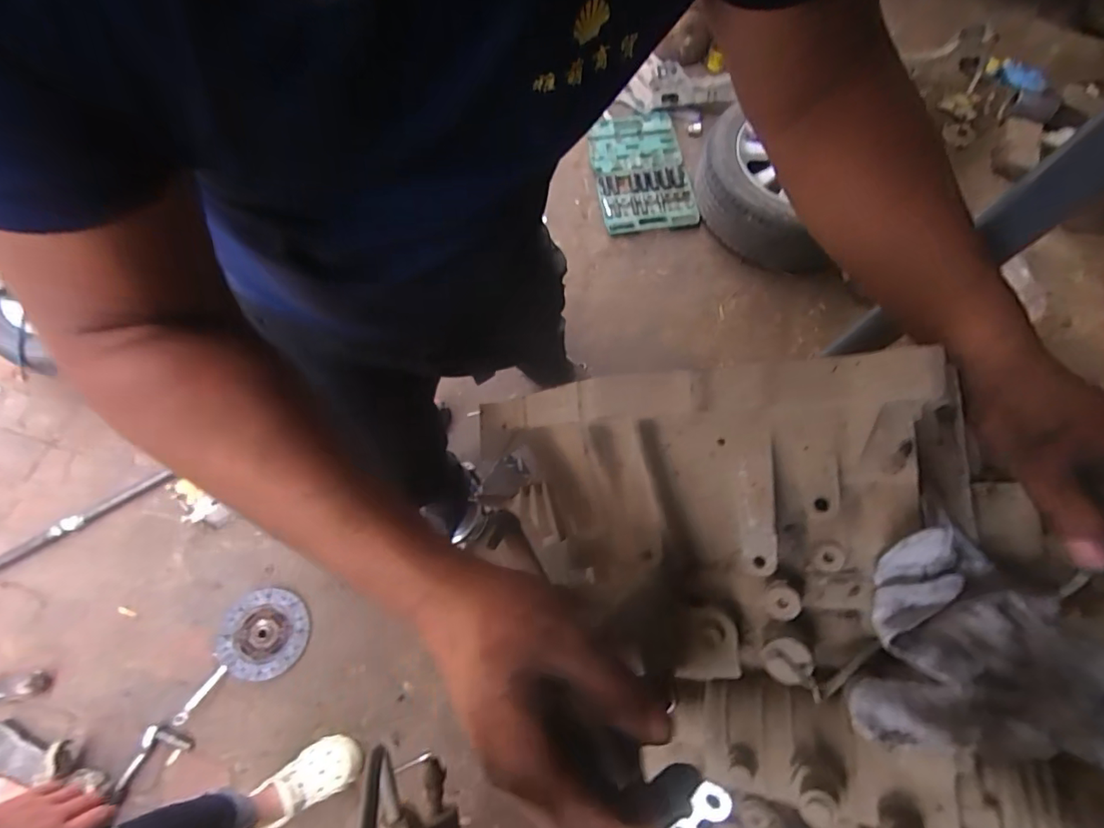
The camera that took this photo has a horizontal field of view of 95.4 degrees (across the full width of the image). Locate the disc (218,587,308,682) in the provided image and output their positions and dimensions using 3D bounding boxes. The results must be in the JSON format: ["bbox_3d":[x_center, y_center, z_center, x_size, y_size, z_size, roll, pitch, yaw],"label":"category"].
[{"bbox_3d":[-0.704,0.535,1.227,0.205,0.049,0.196,0,69,1],"label":"disc"}]

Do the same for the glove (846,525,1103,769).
[{"bbox_3d":[0.229,0.120,0.258,0.140,0.059,0.101,6,69,3],"label":"glove"}]

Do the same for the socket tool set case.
[{"bbox_3d":[0.290,-0.805,1.675,0.299,0.032,0.440,-10,76,2],"label":"socket tool set case"}]

